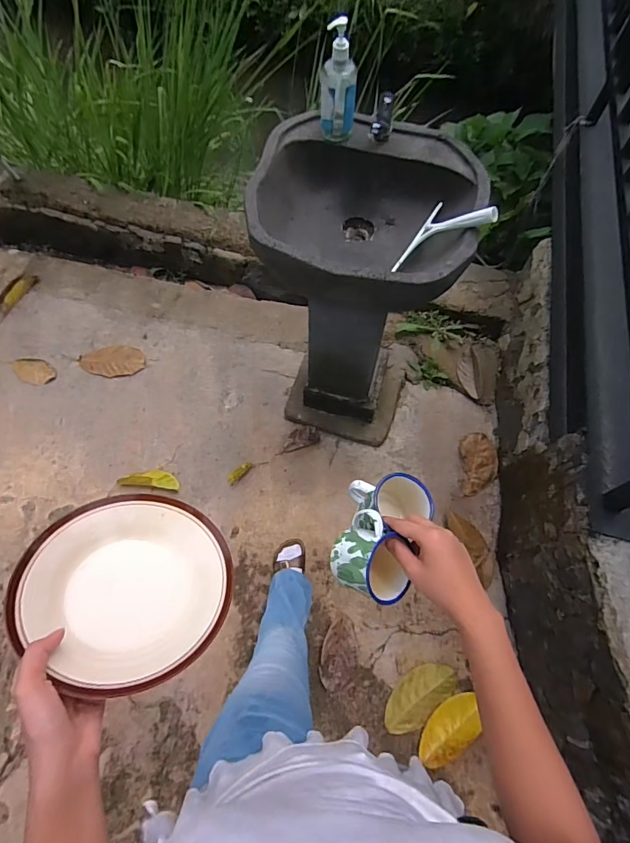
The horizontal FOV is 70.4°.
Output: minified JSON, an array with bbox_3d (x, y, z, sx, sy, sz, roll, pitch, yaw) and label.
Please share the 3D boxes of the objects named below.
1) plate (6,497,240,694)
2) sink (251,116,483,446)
[{"bbox_3d":[-0.190,0.166,0.462,0.201,0.037,0.190,10,47,-10],"label":"plate"},{"bbox_3d":[0.089,-0.299,1.295,0.476,0.844,0.454,16,65,6],"label":"sink"}]

